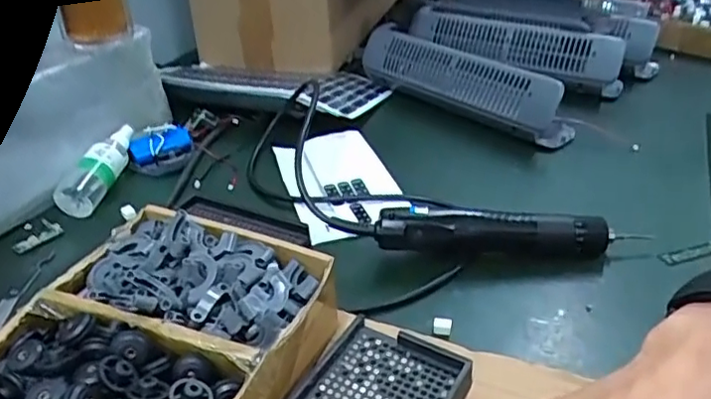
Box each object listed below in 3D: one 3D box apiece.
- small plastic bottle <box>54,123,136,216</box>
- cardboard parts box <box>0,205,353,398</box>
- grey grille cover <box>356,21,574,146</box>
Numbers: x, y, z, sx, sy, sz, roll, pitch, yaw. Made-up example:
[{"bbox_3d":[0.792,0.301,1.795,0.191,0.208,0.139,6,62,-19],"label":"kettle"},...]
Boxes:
[{"bbox_3d":[-0.272,-0.039,0.654,0.036,0.033,0.133,7,46,13],"label":"small plastic bottle"},{"bbox_3d":[-0.124,0.098,0.392,0.184,0.067,0.220,13,35,22],"label":"cardboard parts box"},{"bbox_3d":[0.147,-0.162,0.841,0.086,0.081,0.313,-26,40,-33],"label":"grey grille cover"}]

